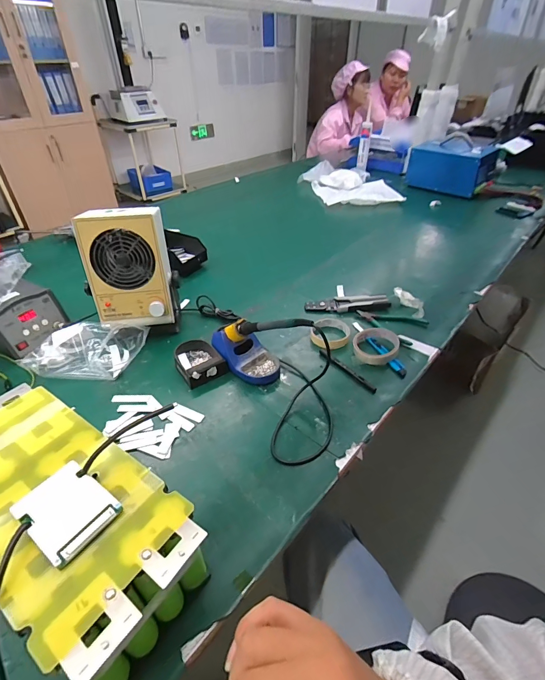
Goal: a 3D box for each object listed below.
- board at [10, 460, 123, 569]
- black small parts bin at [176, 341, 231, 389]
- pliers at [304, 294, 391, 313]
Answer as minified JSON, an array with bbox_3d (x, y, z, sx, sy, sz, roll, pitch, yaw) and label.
[{"bbox_3d":[-0.182,0.148,0.313,0.080,0.009,0.060,26,46,27],"label":"board"},{"bbox_3d":[-0.140,0.039,0.674,0.079,0.031,0.101,-20,44,-24],"label":"black small parts bin"},{"bbox_3d":[0.177,-0.086,0.837,0.194,0.020,0.057,-5,40,-7],"label":"pliers"}]

